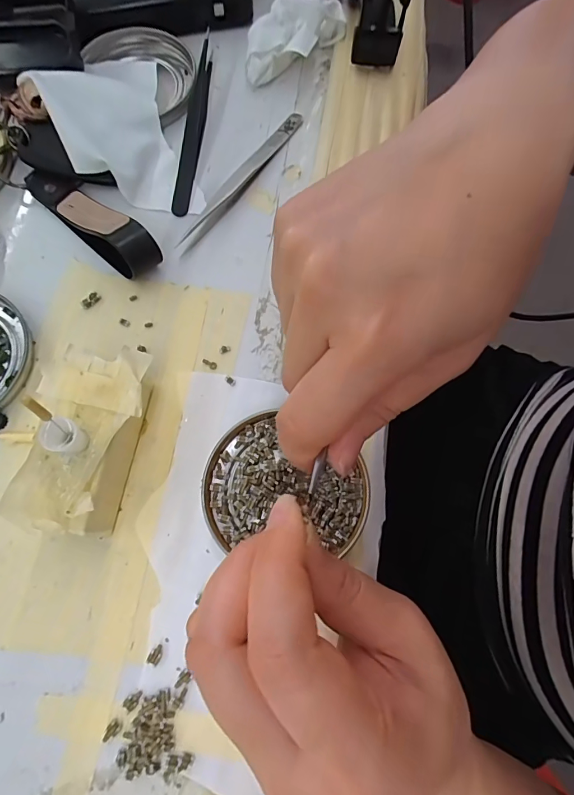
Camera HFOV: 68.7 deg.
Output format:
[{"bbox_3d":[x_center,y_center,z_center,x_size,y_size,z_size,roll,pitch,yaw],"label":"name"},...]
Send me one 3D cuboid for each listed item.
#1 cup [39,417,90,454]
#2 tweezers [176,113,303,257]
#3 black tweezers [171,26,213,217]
[{"bbox_3d":[-0.094,0.017,0.178,0.012,0.020,0.013,0,75,-2],"label":"cup"},{"bbox_3d":[-0.026,-0.137,0.261,0.010,0.007,0.124,33,76,7],"label":"tweezers"},{"bbox_3d":[-0.059,-0.184,0.269,0.012,0.016,0.144,7,74,0],"label":"black tweezers"}]

